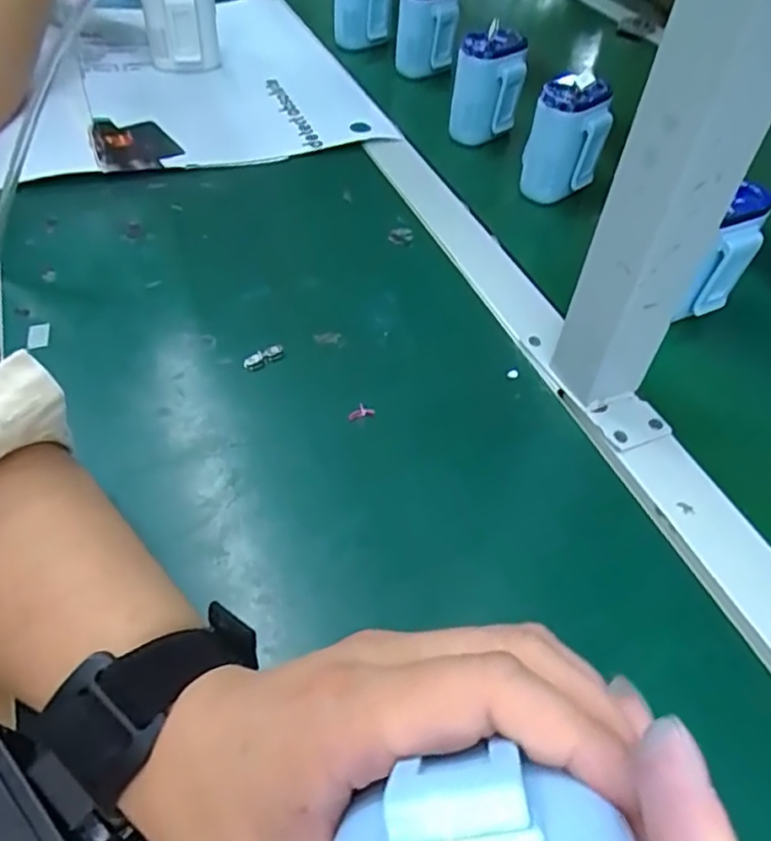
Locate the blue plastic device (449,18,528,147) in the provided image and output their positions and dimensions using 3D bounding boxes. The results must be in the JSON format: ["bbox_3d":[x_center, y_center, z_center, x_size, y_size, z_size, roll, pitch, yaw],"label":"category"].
[{"bbox_3d":[0.088,-0.287,0.560,0.057,0.086,0.037,12,49,6],"label":"blue plastic device"}]

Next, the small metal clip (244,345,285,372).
[{"bbox_3d":[-0.072,-0.037,0.385,0.025,0.007,0.008,-31,58,-28],"label":"small metal clip"}]

